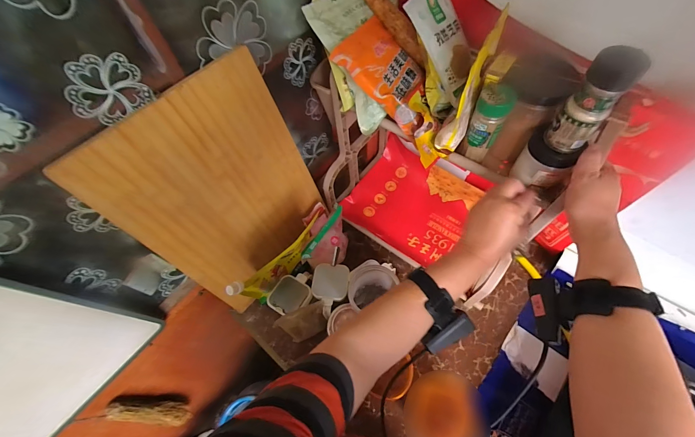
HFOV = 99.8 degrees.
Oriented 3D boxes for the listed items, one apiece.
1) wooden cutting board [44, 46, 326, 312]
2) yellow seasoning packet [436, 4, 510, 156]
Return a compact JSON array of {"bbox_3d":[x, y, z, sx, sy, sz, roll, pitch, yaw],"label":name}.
[{"bbox_3d":[-0.207,-0.041,0.546,0.029,0.391,0.320,29,65,35],"label":"wooden cutting board"},{"bbox_3d":[0.164,-0.175,0.396,0.034,0.185,0.110,22,30,15],"label":"yellow seasoning packet"}]

